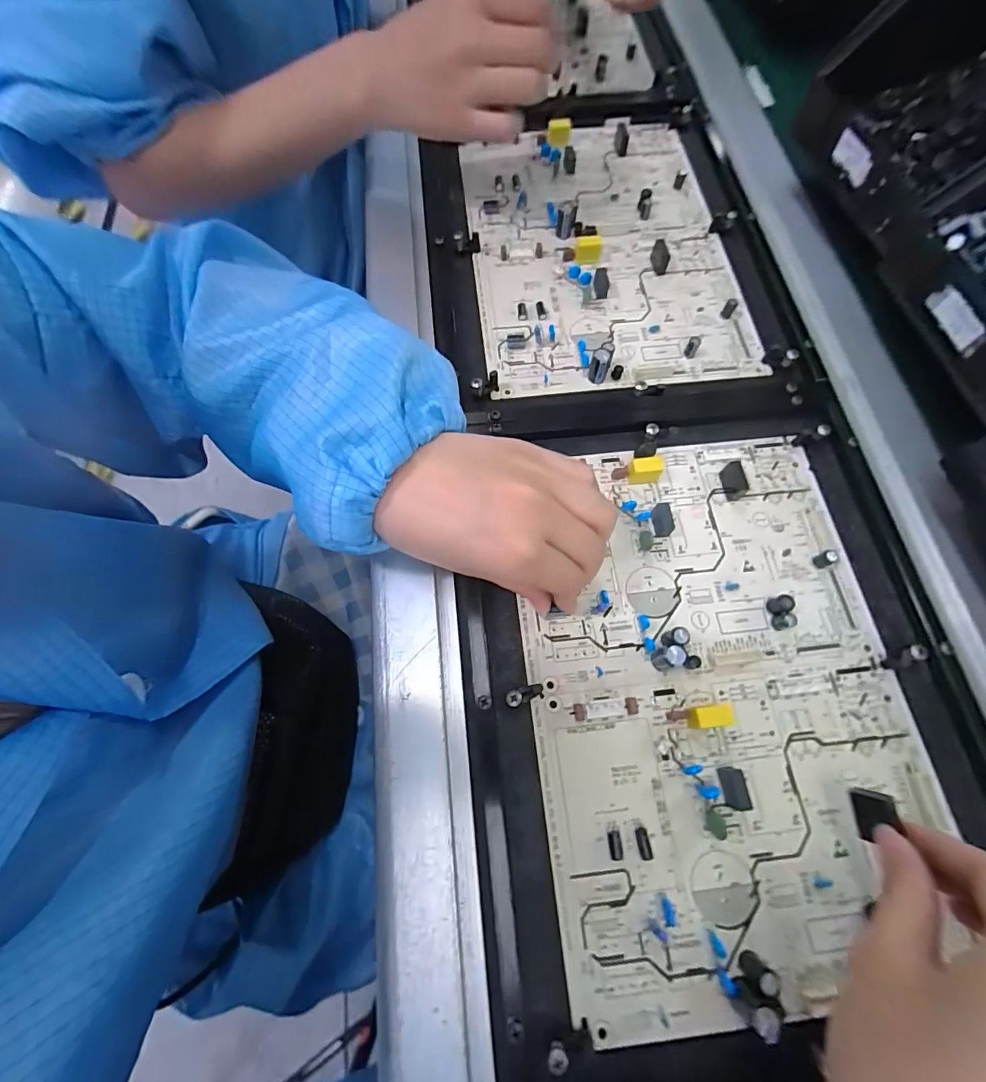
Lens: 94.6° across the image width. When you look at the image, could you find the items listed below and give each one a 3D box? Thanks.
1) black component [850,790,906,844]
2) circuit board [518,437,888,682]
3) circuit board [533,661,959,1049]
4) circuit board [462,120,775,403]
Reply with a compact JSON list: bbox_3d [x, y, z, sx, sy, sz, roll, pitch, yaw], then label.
[{"bbox_3d":[0.168,0.121,0.198,0.005,0.017,0.020,19,66,-33],"label":"black component"},{"bbox_3d":[0.113,0.005,0.269,0.191,0.018,0.143,-3,70,-2],"label":"circuit board"},{"bbox_3d":[0.126,0.139,0.216,0.194,0.022,0.140,-5,70,-3],"label":"circuit board"},{"bbox_3d":[0.084,-0.241,0.365,0.197,0.020,0.277,-5,70,-3],"label":"circuit board"}]

